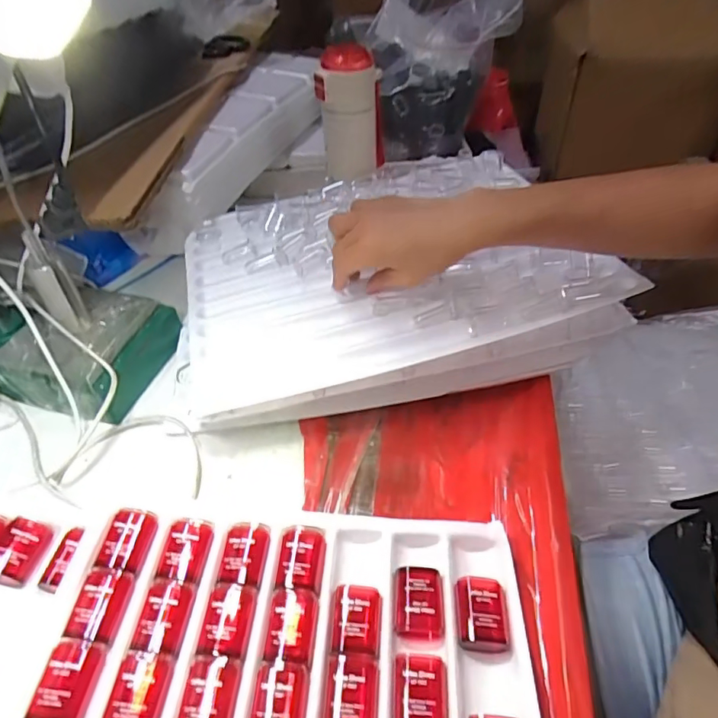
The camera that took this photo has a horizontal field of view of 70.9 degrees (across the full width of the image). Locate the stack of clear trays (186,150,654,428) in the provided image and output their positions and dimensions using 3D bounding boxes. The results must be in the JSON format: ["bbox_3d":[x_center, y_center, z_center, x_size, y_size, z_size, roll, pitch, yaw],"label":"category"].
[{"bbox_3d":[0.021,-0.082,0.512,0.375,0.101,0.287,-9,41,-10],"label":"stack of clear trays"}]

